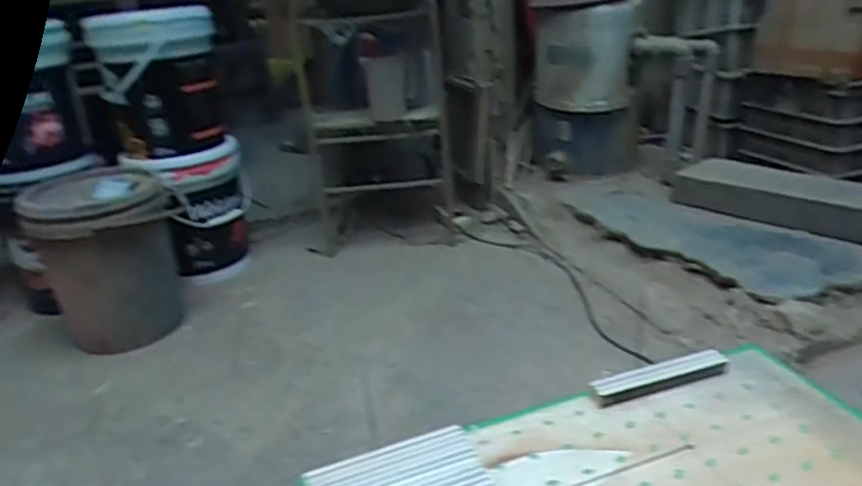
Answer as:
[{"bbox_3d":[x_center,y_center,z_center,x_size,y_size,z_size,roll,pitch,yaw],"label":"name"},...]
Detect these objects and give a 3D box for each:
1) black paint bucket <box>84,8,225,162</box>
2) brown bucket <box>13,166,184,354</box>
[{"bbox_3d":[-0.743,-0.440,1.751,0.326,0.351,0.358,-14,27,-20],"label":"black paint bucket"},{"bbox_3d":[-0.785,0.036,1.588,0.303,0.367,0.290,-16,28,-24],"label":"brown bucket"}]

